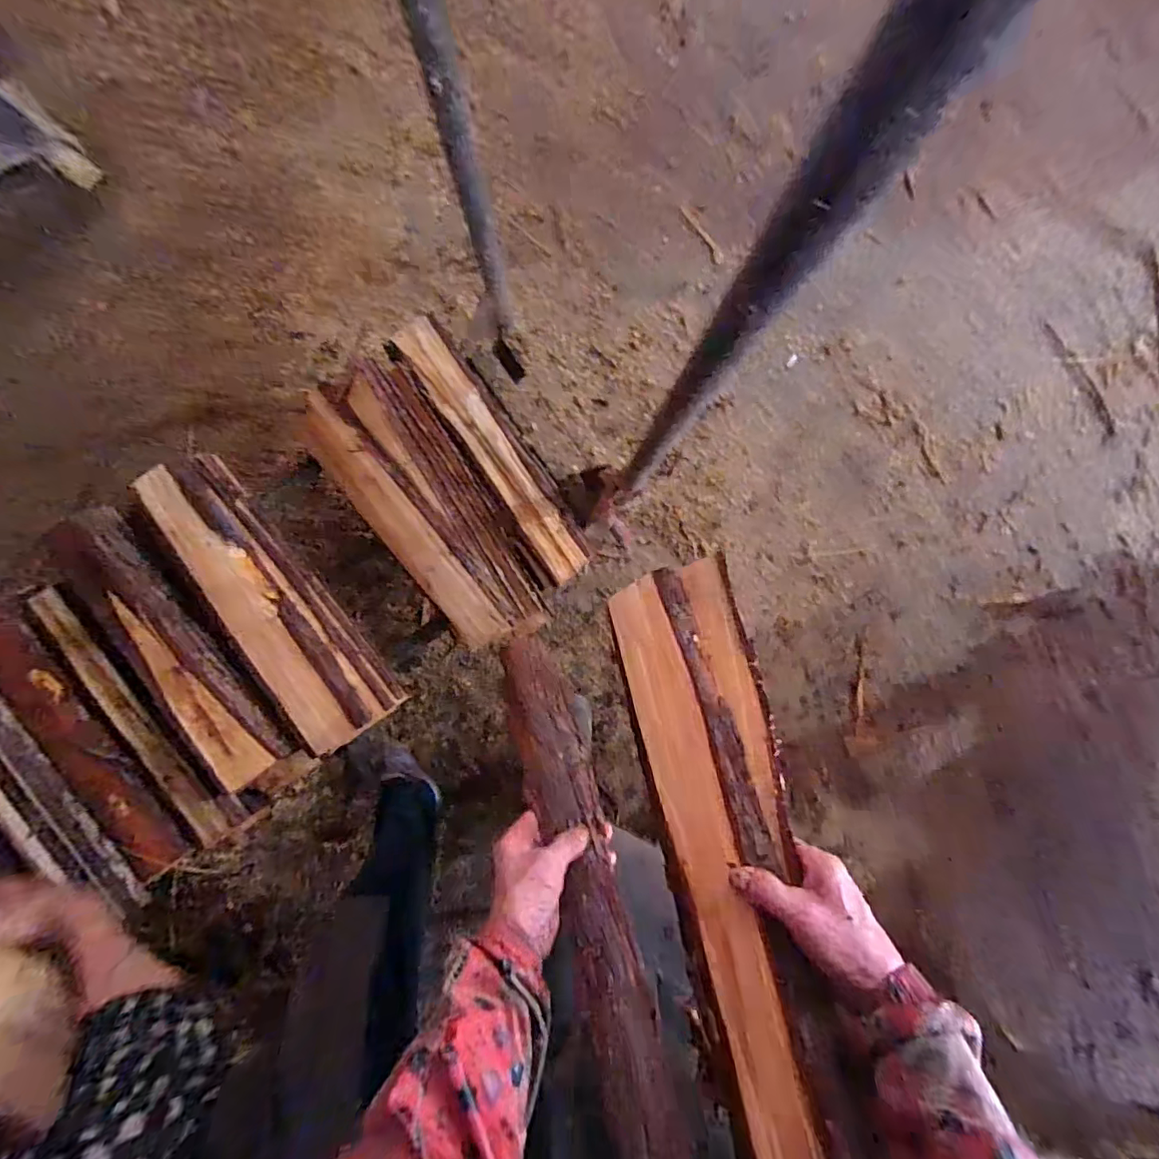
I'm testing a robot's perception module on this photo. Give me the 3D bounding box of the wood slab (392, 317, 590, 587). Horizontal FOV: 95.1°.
[{"bbox_3d":[-0.136,-0.224,0.924,0.097,0.072,0.497,-33,91,2],"label":"wood slab"}]

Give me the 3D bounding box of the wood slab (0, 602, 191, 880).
[{"bbox_3d":[-0.855,0.267,0.909,0.111,0.107,0.539,-31,92,2],"label":"wood slab"}]

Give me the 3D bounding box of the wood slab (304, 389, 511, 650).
[{"bbox_3d":[-0.308,-0.096,0.904,0.103,0.069,0.514,-37,91,2],"label":"wood slab"}]

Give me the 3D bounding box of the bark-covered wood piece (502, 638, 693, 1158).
[{"bbox_3d":[-0.003,0.260,0.533,0.069,0.024,0.491,-19,50,-2],"label":"bark-covered wood piece"}]

